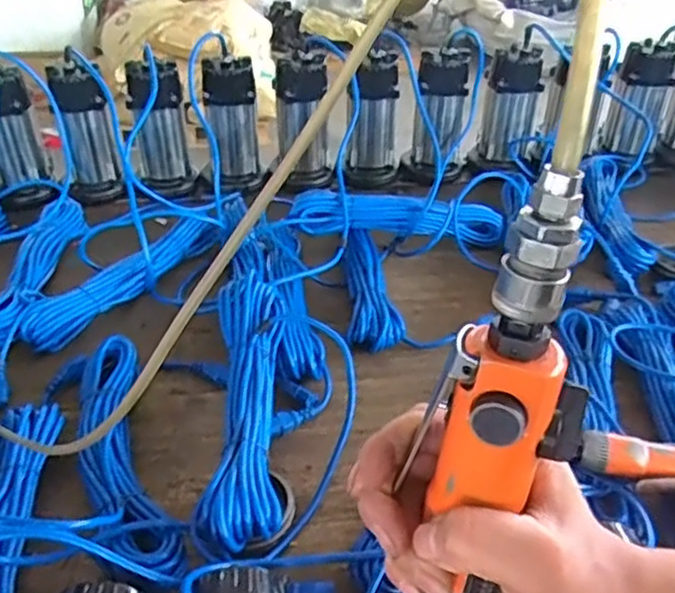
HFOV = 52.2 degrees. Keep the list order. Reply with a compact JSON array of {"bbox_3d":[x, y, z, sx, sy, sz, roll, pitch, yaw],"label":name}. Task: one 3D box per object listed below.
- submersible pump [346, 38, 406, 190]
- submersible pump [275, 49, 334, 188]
[{"bbox_3d":[0.062,-0.335,1.281,0.104,0.248,0.099,1,36,2],"label":"submersible pump"},{"bbox_3d":[-0.062,-0.325,1.257,0.094,0.234,0.090,-1,36,-2],"label":"submersible pump"}]

